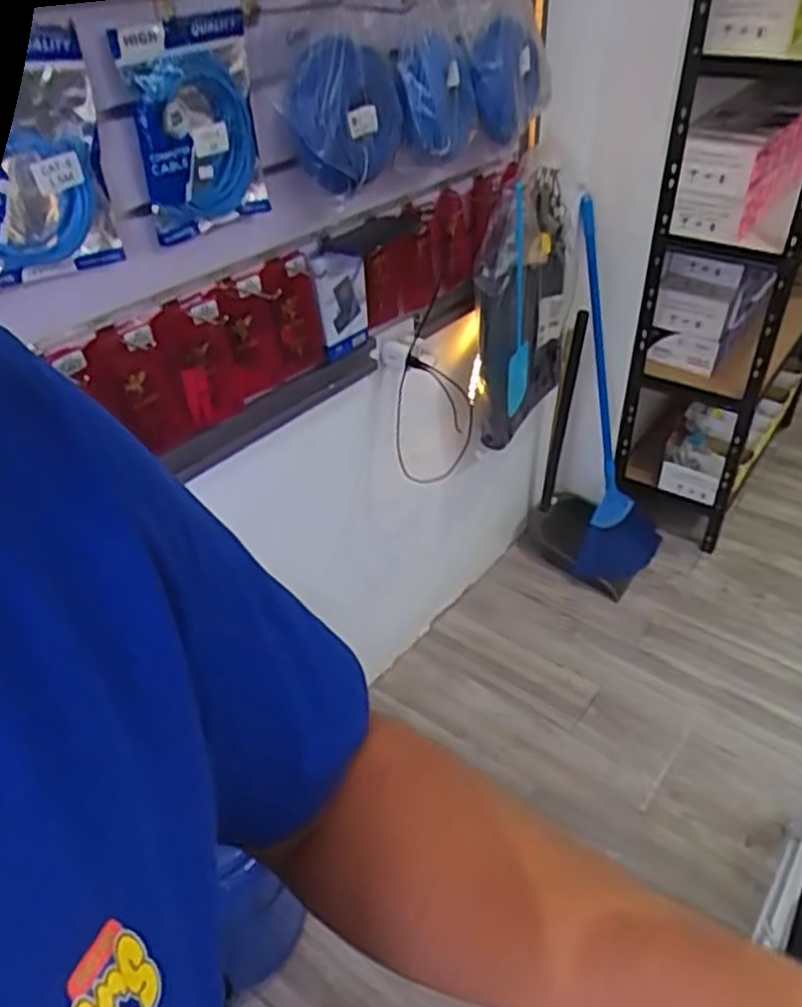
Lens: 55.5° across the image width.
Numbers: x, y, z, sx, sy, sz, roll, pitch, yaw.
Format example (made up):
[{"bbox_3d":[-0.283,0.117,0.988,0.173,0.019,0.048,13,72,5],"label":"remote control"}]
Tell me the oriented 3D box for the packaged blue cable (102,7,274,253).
[{"bbox_3d":[-0.211,-0.392,0.801,0.031,0.197,0.146,25,45,30],"label":"packaged blue cable"}]

